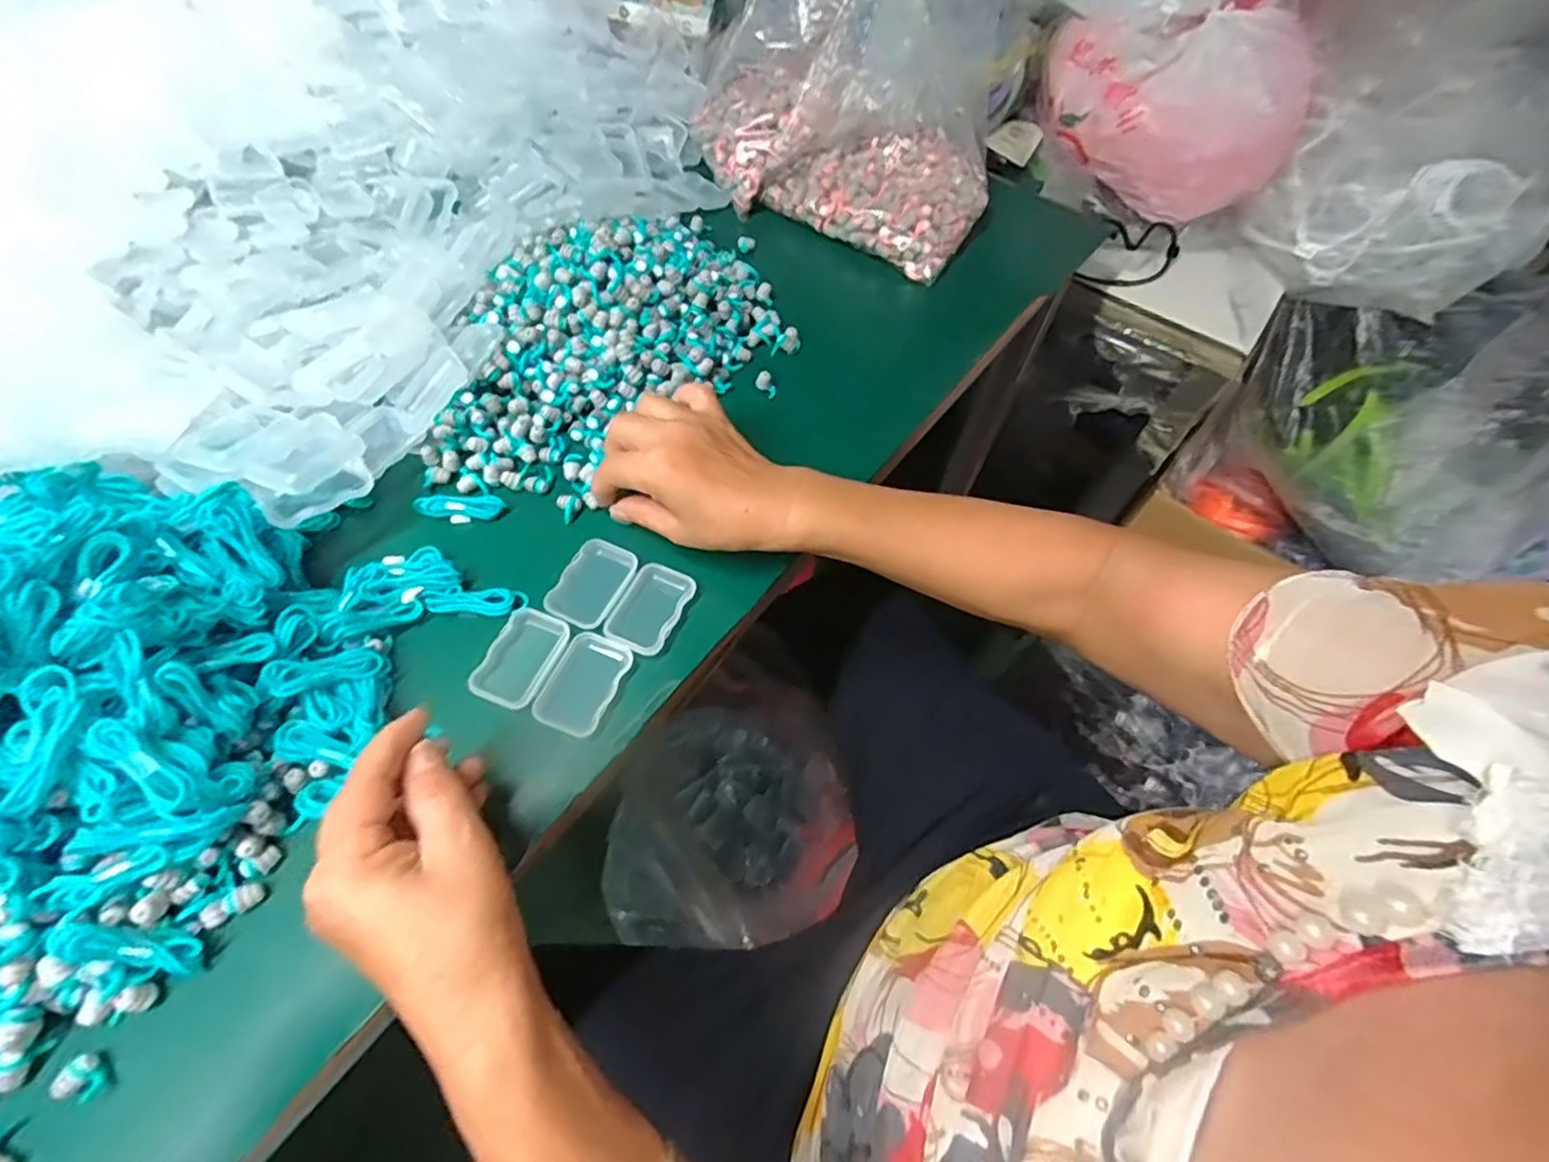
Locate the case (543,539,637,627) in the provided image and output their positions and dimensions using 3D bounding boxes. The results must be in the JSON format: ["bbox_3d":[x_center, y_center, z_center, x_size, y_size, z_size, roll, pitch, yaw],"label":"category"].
[{"bbox_3d":[-0.109,0.001,0.397,0.035,0.014,0.057,23,60,9],"label":"case"}]

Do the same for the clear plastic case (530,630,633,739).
[{"bbox_3d":[-0.105,0.056,0.363,0.037,0.008,0.056,20,60,7],"label":"clear plastic case"}]

